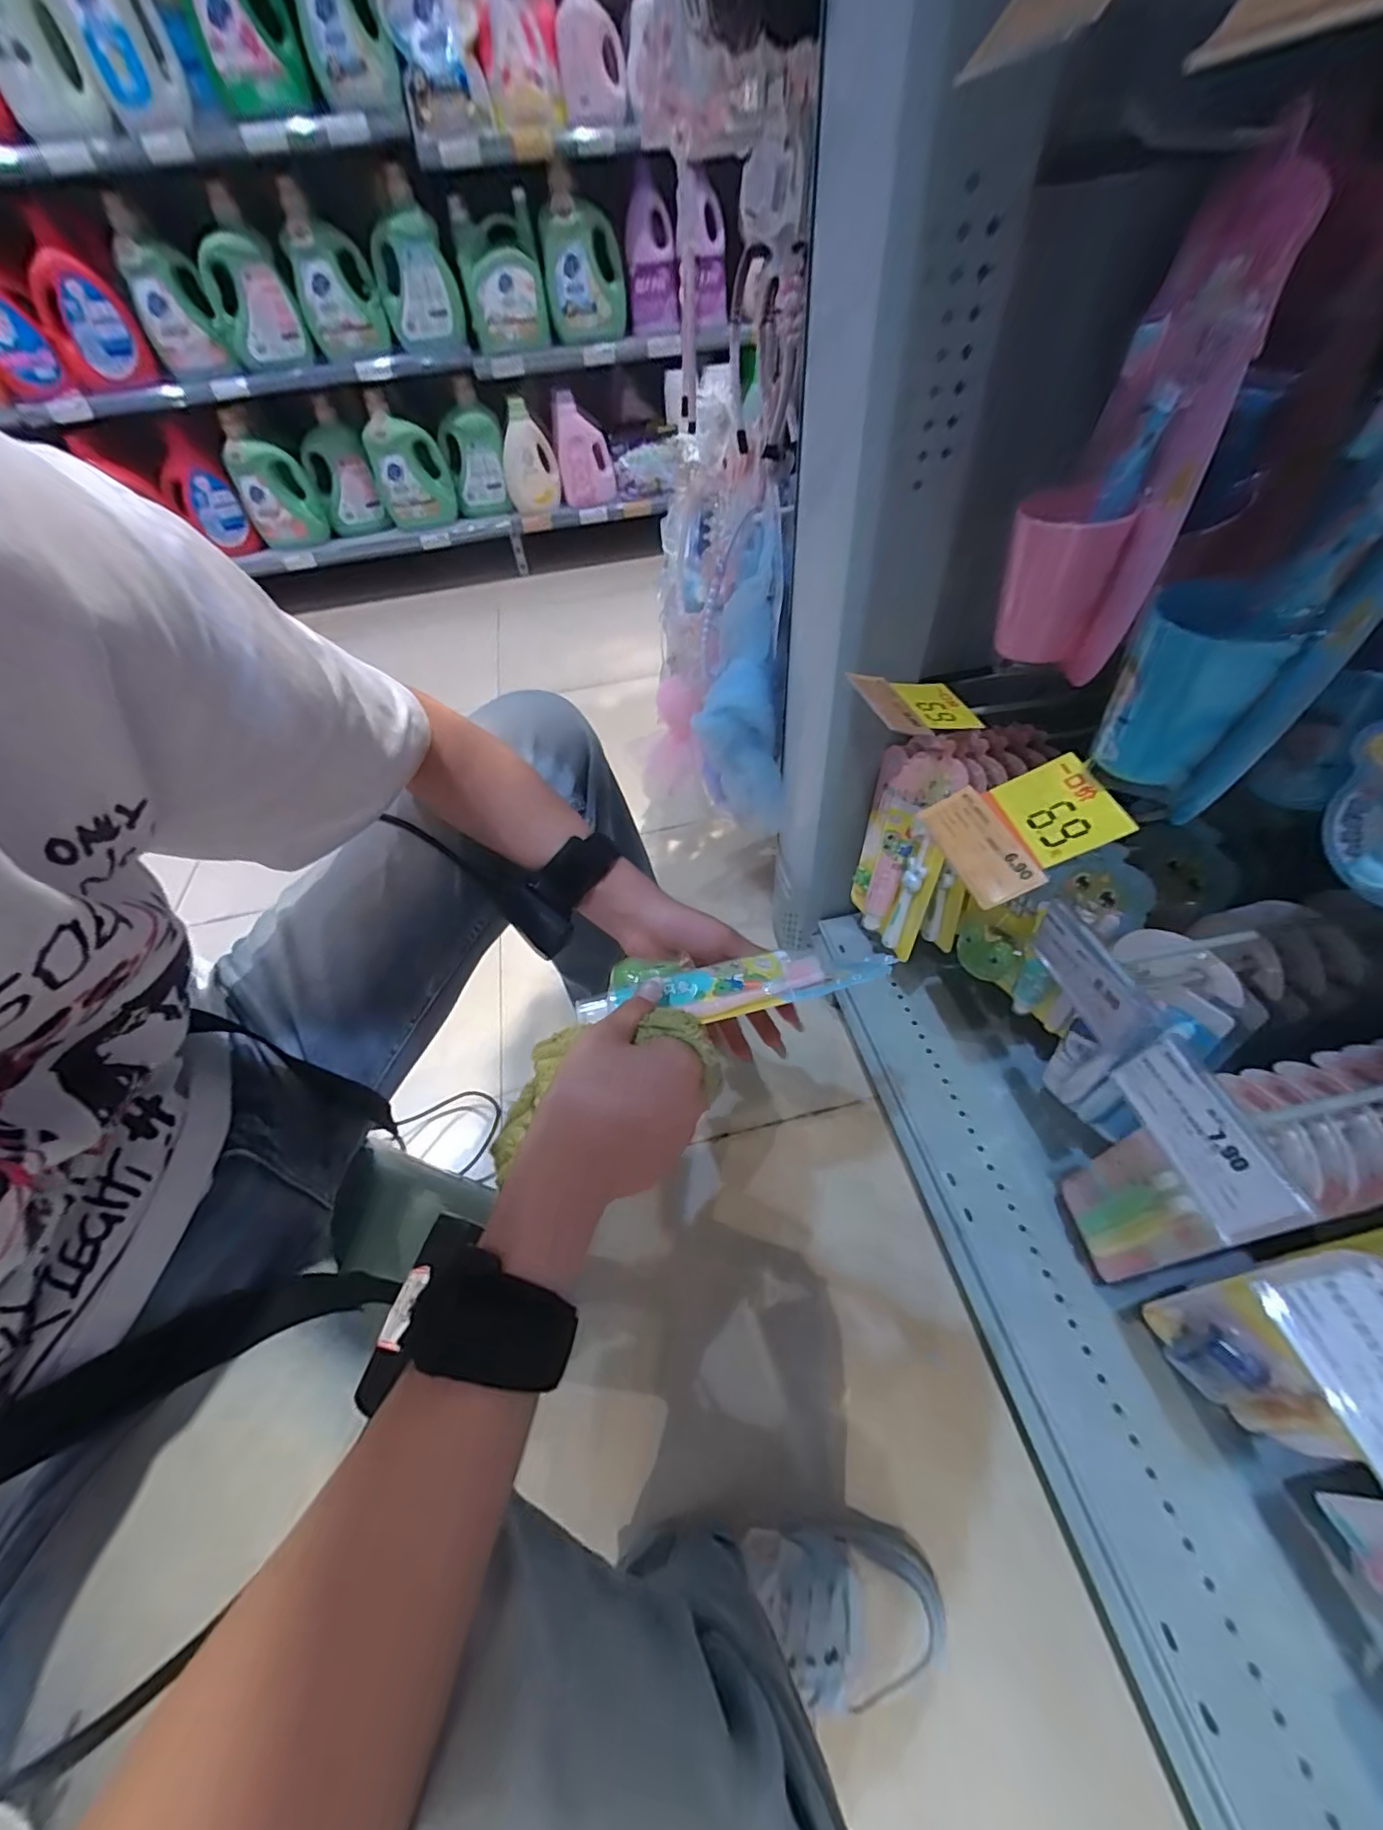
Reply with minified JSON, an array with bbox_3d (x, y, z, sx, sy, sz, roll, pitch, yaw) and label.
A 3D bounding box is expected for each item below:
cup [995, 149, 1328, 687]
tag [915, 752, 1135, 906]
[{"bbox_3d":[0.248,-0.249,0.345,0.082,0.208,0.081,-3,50,3],"label":"cup"},{"bbox_3d":[0.204,-0.055,0.363,0.092,0.007,0.086,-25,52,19],"label":"tag"}]

